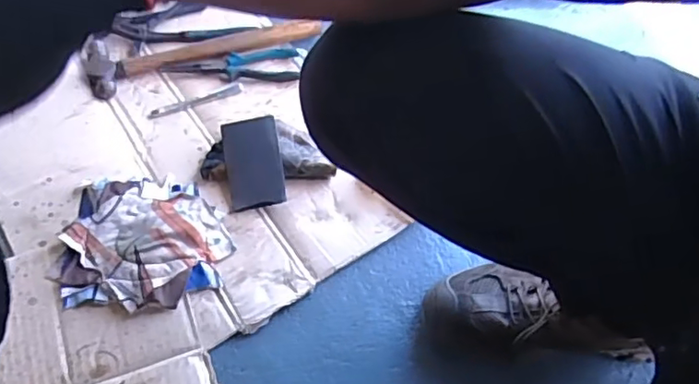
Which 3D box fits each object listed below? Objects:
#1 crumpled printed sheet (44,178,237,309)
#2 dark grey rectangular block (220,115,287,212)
[{"bbox_3d":[-0.231,0.052,0.660,0.177,0.030,0.169,5,57,-3],"label":"crumpled printed sheet"},{"bbox_3d":[-0.121,-0.036,0.726,0.069,0.018,0.121,-7,59,-10],"label":"dark grey rectangular block"}]

